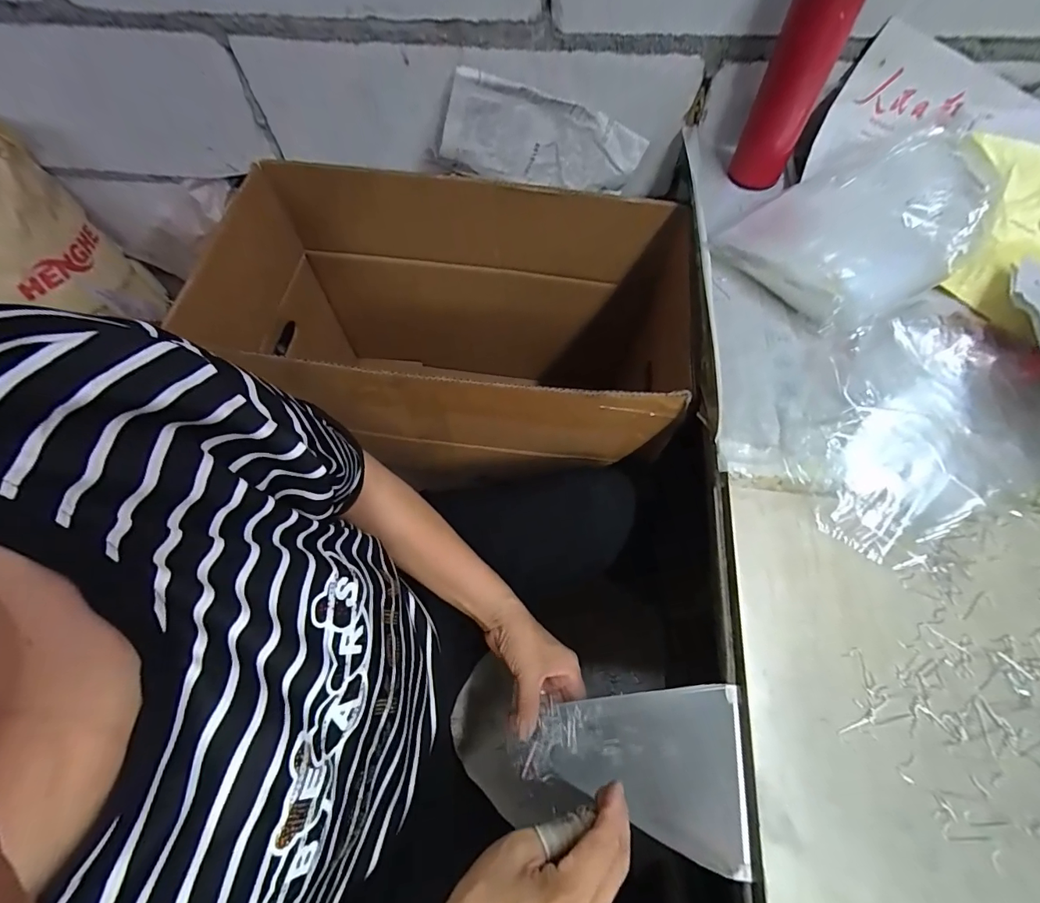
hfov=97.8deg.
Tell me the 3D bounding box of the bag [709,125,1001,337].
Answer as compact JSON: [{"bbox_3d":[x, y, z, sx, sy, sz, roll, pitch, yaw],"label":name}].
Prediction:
[{"bbox_3d":[0.380,-0.249,0.496,0.277,0.069,0.188,-29,68,-13],"label":"bag"}]

